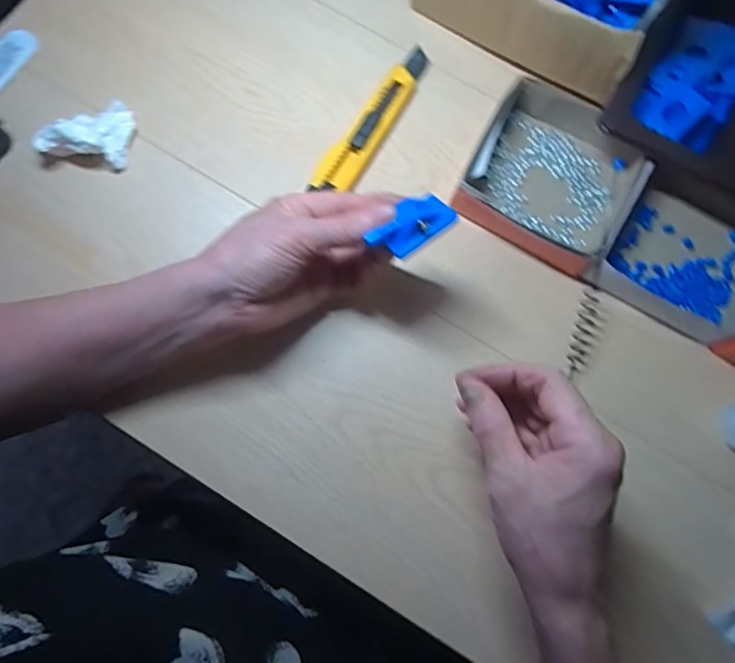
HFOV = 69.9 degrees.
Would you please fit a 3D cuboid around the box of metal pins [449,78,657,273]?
[{"bbox_3d":[0.145,-0.116,0.418,0.121,0.038,0.123,32,77,7],"label":"box of metal pins"}]

